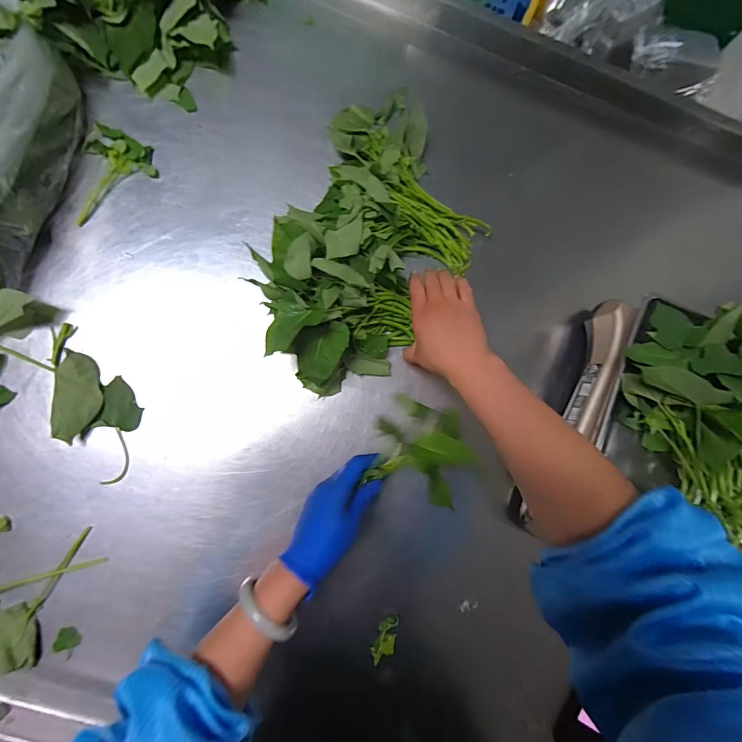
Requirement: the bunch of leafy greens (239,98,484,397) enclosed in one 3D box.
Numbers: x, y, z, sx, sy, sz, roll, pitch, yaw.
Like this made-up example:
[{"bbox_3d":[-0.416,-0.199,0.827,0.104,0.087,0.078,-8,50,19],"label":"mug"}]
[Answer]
[{"bbox_3d":[0.001,-0.154,0.485,0.235,0.100,0.357,35,82,-4],"label":"bunch of leafy greens"}]

